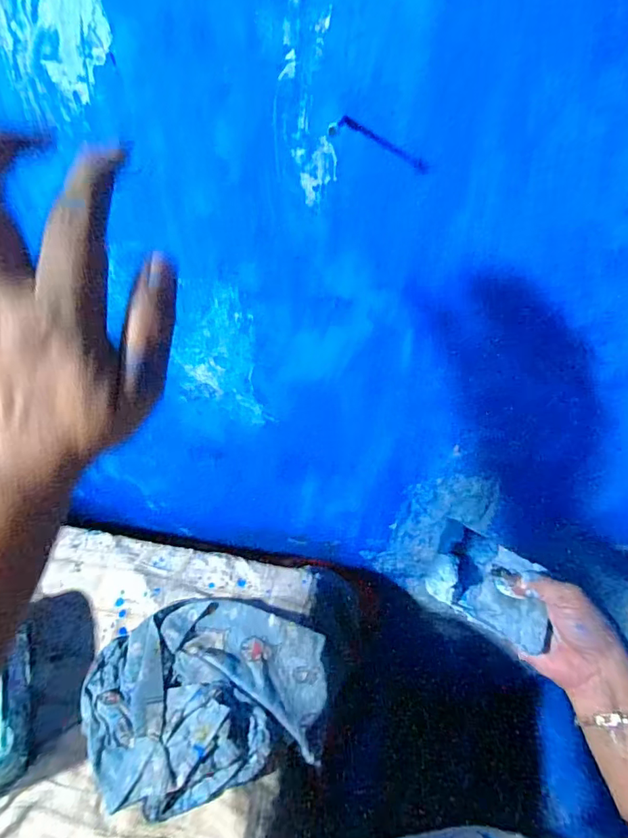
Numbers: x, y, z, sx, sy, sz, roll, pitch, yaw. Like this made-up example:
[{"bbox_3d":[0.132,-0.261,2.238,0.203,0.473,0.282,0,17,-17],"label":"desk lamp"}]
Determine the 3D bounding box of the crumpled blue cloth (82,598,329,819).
[{"bbox_3d":[-0.117,0.310,0.556,0.275,0.056,0.194,-14,51,-11],"label":"crumpled blue cloth"}]

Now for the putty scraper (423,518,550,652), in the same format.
[{"bbox_3d":[0.156,0.140,0.425,0.104,0.015,0.079,30,49,5],"label":"putty scraper"}]

